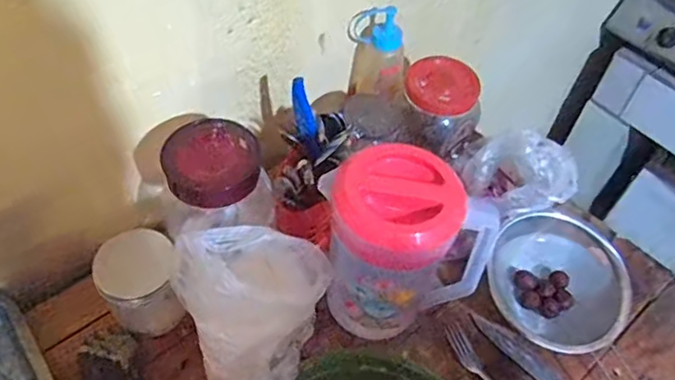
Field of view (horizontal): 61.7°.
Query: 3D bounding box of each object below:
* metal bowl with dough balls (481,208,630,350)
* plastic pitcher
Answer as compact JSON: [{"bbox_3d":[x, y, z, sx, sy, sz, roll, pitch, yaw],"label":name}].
[{"bbox_3d":[0.263,0.120,0.699,0.159,0.093,0.168,2,51,-3],"label":"metal bowl with dough balls"},{"bbox_3d":[0.066,0.058,0.611,0.146,0.191,0.113,-15,54,-17],"label":"plastic pitcher"}]

